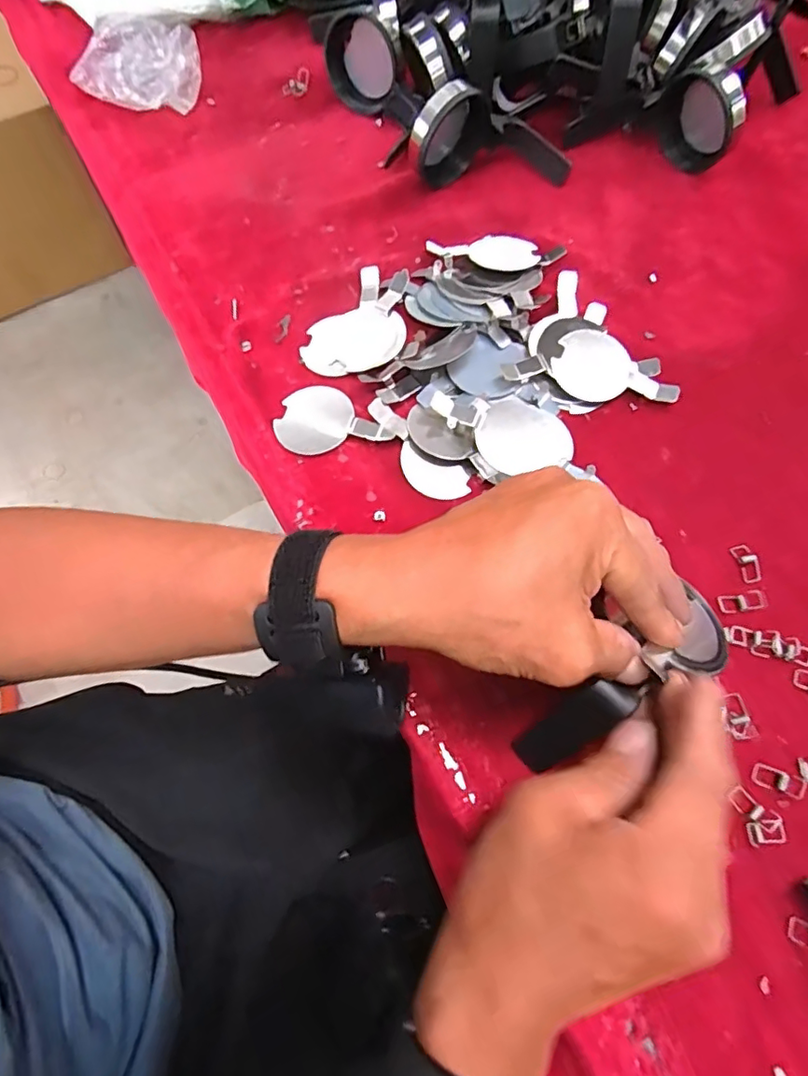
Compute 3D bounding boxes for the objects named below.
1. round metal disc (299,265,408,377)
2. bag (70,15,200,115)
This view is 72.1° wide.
[{"bbox_3d":[-0.027,-0.152,0.396,0.065,0.005,0.095,34,78,22],"label":"round metal disc"},{"bbox_3d":[-0.232,-0.411,0.486,0.092,0.042,0.078,27,70,10],"label":"bag"}]

